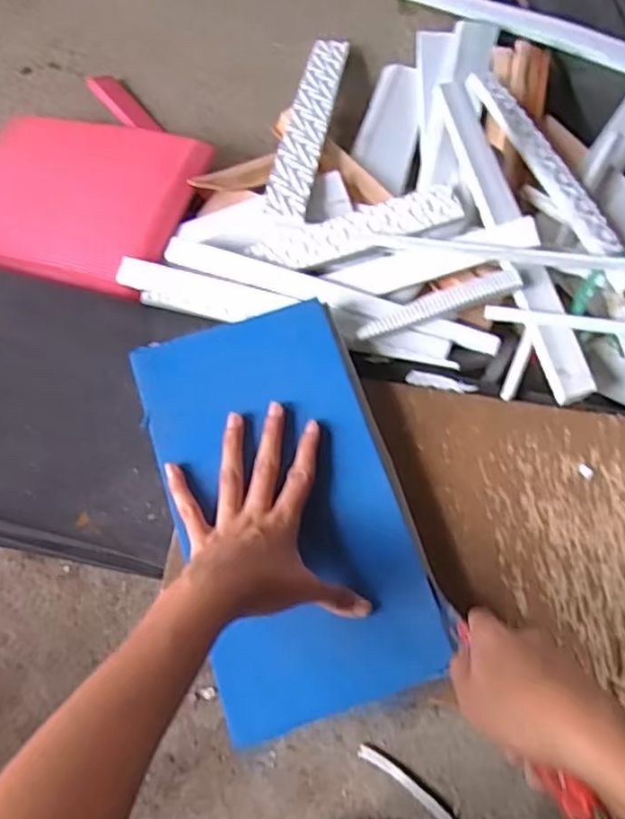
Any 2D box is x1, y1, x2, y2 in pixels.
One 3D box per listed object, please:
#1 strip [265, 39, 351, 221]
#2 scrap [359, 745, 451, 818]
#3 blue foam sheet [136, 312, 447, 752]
[{"bbox_3d":[-0.002,-0.279,0.649,0.039,0.009,0.274,9,56,4],"label":"strip"},{"bbox_3d":[0.079,0.281,0.483,0.111,0.004,0.013,40,73,15],"label":"scrap"},{"bbox_3d":[-0.018,0.061,0.474,0.155,0.016,0.283,-17,69,-6],"label":"blue foam sheet"}]

